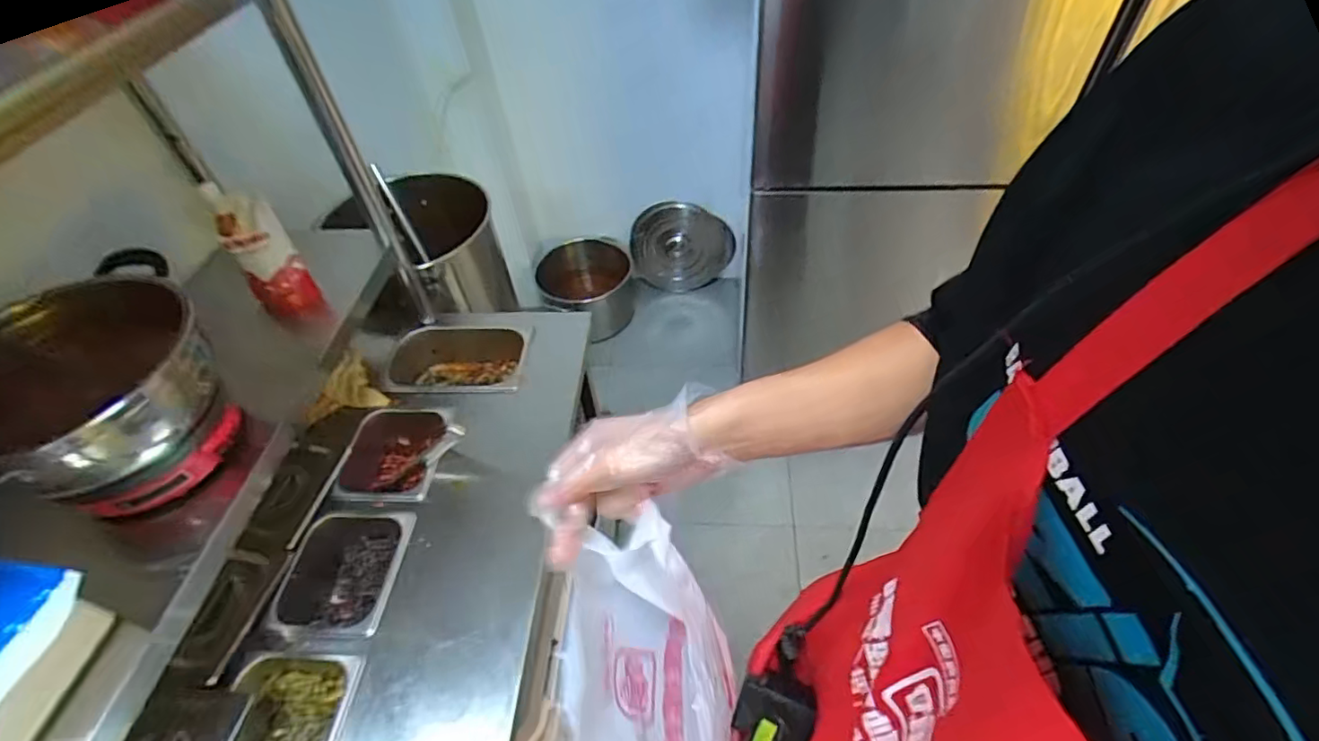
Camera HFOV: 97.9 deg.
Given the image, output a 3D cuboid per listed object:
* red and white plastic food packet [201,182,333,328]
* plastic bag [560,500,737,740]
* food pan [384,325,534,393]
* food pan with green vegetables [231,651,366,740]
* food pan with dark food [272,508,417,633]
[{"bbox_3d":[-0.546,-0.154,0.802,0.082,0.198,0.066,-38,56,-25],"label":"red and white plastic food packet"},{"bbox_3d":[-0.009,0.290,0.478,0.111,0.225,0.243,-8,49,-2],"label":"plastic bag"},{"bbox_3d":[-0.373,0.004,1.053,0.275,0.090,0.161,-4,49,2],"label":"food pan"},{"bbox_3d":[-0.441,0.444,0.695,0.162,0.093,0.170,-1,49,5],"label":"food pan with green vegetables"},{"bbox_3d":[-0.435,0.293,0.812,0.155,0.093,0.170,-1,49,5],"label":"food pan with dark food"}]

